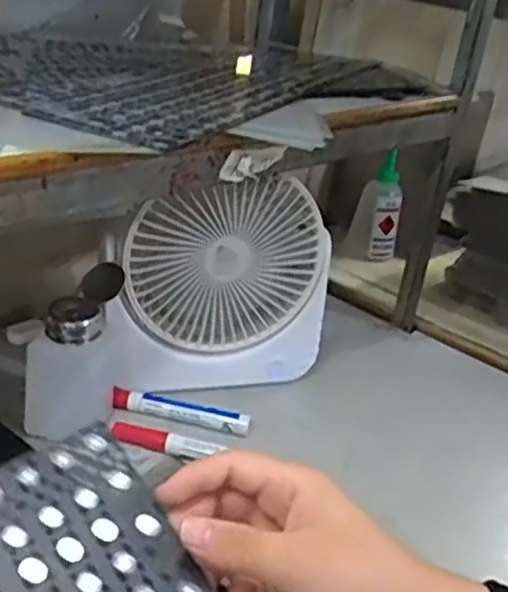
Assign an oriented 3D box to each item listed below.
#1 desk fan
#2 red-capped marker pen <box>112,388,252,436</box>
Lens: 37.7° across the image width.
[{"bbox_3d":[-0.054,0.002,0.581,0.250,0.176,0.061,-6,29,-29],"label":"desk fan"},{"bbox_3d":[-0.056,0.090,0.586,0.108,0.017,0.015,11,25,5],"label":"red-capped marker pen"}]

